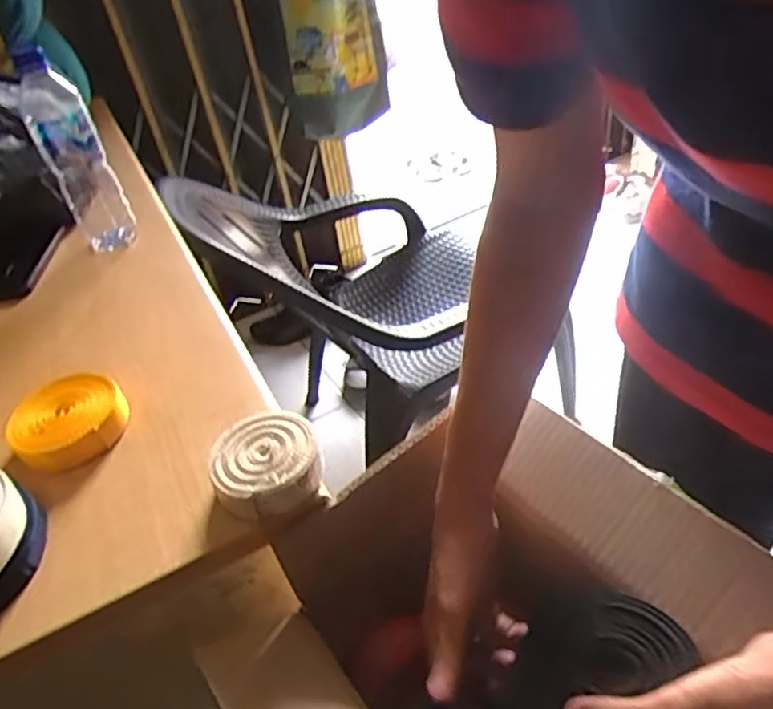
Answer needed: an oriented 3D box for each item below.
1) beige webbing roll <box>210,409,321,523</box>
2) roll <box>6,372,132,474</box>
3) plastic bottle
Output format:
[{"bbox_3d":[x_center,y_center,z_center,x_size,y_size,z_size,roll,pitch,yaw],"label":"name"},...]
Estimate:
[{"bbox_3d":[-0.088,0.080,0.449,0.076,0.029,0.079,-6,41,5],"label":"beige webbing roll"},{"bbox_3d":[-0.262,0.054,0.507,0.073,0.030,0.087,24,51,33],"label":"roll"},{"bbox_3d":[-0.366,-0.235,0.727,0.069,0.222,0.060,-25,43,-17],"label":"plastic bottle"}]

